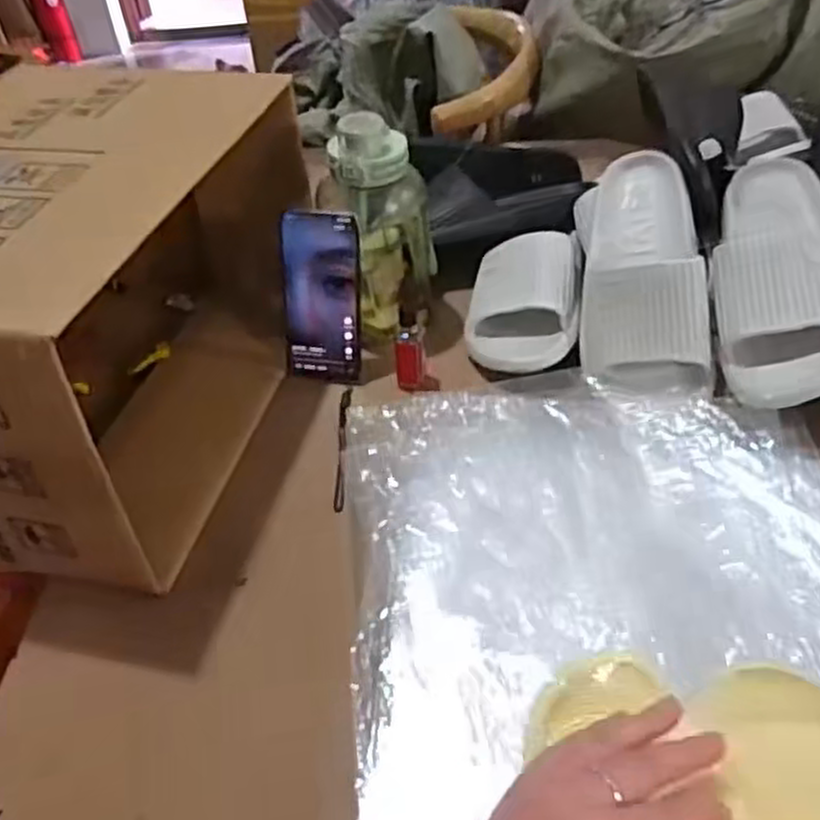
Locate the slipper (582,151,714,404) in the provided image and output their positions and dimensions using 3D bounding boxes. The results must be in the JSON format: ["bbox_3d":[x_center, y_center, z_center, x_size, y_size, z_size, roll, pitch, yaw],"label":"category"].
[{"bbox_3d":[0.222,-0.133,0.746,0.110,0.071,0.281,1,58,7],"label":"slipper"}]

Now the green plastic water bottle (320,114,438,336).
[{"bbox_3d":[-0.028,-0.183,0.775,0.111,0.197,0.097,-9,43,-4],"label":"green plastic water bottle"}]

